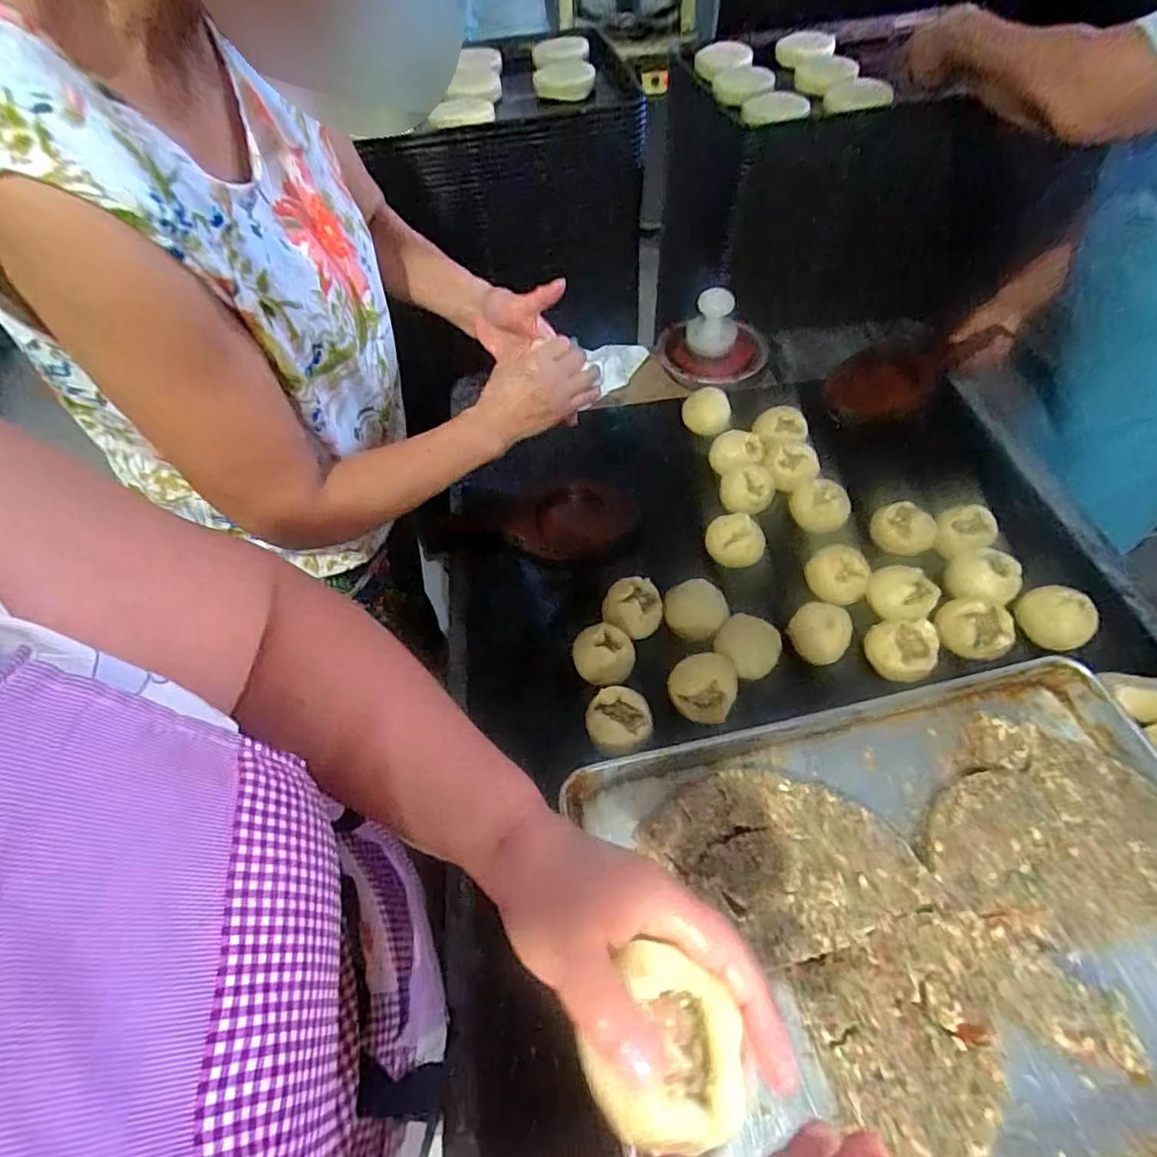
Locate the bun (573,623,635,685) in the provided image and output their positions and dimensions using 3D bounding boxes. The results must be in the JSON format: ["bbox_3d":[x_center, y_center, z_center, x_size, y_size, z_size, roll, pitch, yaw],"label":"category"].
[{"bbox_3d":[0.029,0.091,0.664,0.065,0.038,0.065,-28,60,-14],"label":"bun"}]

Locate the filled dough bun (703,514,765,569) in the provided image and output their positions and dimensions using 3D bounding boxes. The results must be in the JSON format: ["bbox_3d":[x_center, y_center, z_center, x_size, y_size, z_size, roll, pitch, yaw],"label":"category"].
[{"bbox_3d":[0.211,-0.049,0.755,0.078,0.049,0.064,19,60,14],"label":"filled dough bun"}]

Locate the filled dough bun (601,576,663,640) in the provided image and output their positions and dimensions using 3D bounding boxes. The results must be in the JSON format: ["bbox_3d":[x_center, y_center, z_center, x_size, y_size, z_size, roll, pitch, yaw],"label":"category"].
[{"bbox_3d":[0.068,0.035,0.703,0.072,0.043,0.067,-1,57,2],"label":"filled dough bun"}]

